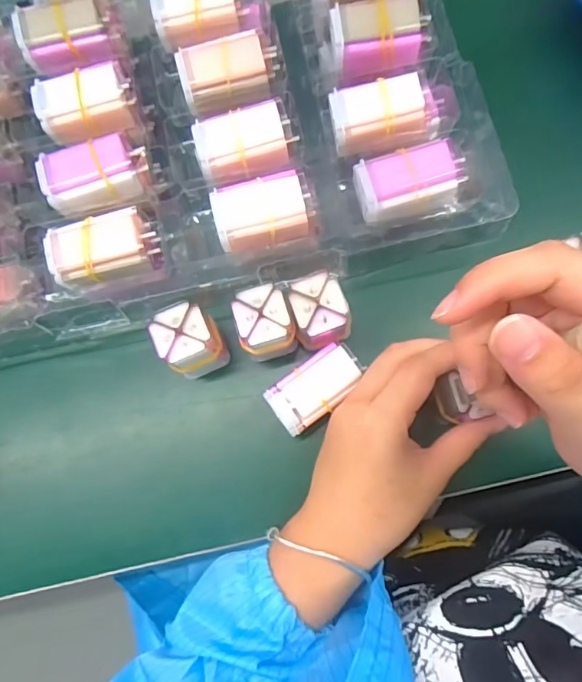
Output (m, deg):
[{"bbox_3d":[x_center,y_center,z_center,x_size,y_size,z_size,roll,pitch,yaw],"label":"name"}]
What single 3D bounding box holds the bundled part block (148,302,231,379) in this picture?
[{"bbox_3d":[-0.061,0.002,0.314,0.037,0.060,0.035,-16,75,1],"label":"bundled part block"}]

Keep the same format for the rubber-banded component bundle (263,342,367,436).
[{"bbox_3d":[0.018,0.030,0.318,0.061,0.036,0.033,-36,78,-5],"label":"rubber-banded component bundle"}]

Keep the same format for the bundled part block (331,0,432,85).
[{"bbox_3d":[0.058,-0.198,0.313,0.058,0.022,0.040,-12,77,1],"label":"bundled part block"}]

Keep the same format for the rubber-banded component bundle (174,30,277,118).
[{"bbox_3d":[-0.039,-0.171,0.313,0.061,0.023,0.037,-10,77,1],"label":"rubber-banded component bundle"}]

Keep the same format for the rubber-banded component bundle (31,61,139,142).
[{"bbox_3d":[-0.134,-0.154,0.316,0.059,0.020,0.040,-20,77,-1],"label":"rubber-banded component bundle"}]

